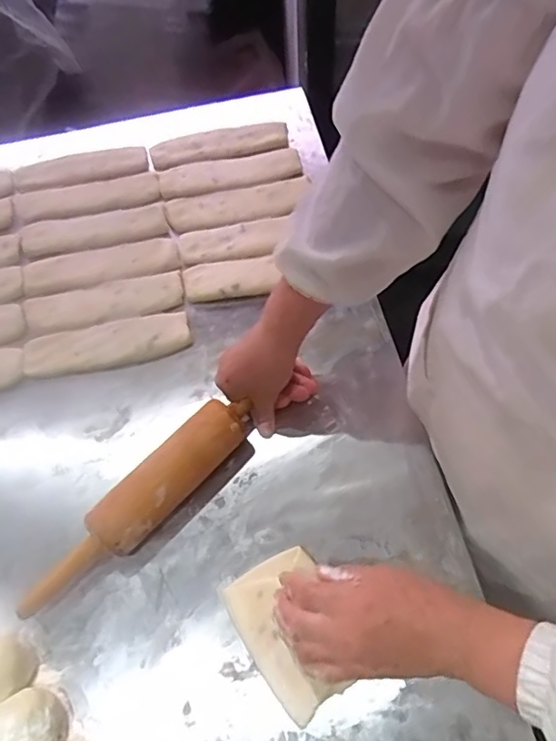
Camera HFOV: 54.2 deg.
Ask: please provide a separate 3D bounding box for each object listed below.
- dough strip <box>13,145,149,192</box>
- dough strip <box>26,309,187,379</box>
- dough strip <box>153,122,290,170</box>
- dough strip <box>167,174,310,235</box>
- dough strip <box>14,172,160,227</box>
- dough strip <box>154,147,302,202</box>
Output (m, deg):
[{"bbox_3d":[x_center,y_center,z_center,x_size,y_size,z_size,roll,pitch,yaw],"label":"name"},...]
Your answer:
[{"bbox_3d":[-0.265,-0.274,0.728,0.176,0.015,0.055,-12,65,-3],"label":"dough strip"},{"bbox_3d":[-0.194,-0.029,0.615,0.183,0.019,0.056,-13,65,-4],"label":"dough strip"},{"bbox_3d":[-0.077,-0.302,0.726,0.182,0.015,0.046,-14,65,-4],"label":"dough strip"},{"bbox_3d":[-0.052,-0.209,0.689,0.177,0.009,0.053,-12,65,-3],"label":"dough strip"},{"bbox_3d":[-0.247,-0.225,0.707,0.182,0.011,0.053,-10,65,-2],"label":"dough strip"},{"bbox_3d":[-0.063,-0.256,0.710,0.182,0.013,0.050,-12,65,-3],"label":"dough strip"}]

